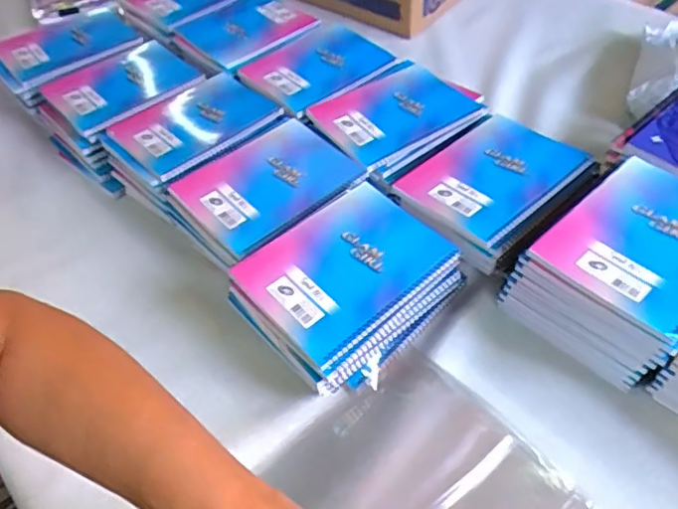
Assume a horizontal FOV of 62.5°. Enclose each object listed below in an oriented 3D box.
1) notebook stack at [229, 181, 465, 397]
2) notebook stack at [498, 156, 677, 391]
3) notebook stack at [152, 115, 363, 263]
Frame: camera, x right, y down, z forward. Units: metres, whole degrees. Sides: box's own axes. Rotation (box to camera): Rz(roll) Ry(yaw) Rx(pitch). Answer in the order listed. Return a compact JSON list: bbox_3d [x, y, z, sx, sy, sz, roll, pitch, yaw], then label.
[{"bbox_3d":[0.011,0.038,0.612,0.169,0.085,0.210,34,59,27],"label":"notebook stack"},{"bbox_3d":[0.304,0.020,0.594,0.194,0.119,0.156,-37,57,-25],"label":"notebook stack"},{"bbox_3d":[-0.086,-0.077,0.704,0.210,0.064,0.180,-34,56,-24],"label":"notebook stack"}]

